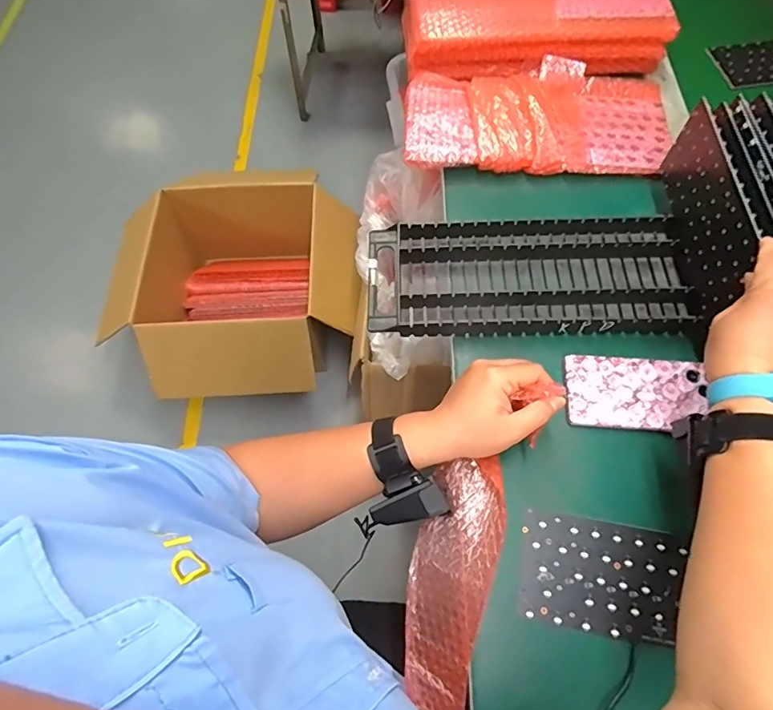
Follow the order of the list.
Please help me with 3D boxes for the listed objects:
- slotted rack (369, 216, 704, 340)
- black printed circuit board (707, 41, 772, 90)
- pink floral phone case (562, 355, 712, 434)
[{"bbox_3d":[0.168,-0.087,0.536,0.374,0.034,0.149,0,66,2],"label":"slotted rack"},{"bbox_3d":[0.568,-0.435,0.699,0.139,0.008,0.095,-6,66,-1],"label":"black printed circuit board"},{"bbox_3d":[0.252,0.040,0.482,0.137,0.015,0.077,3,66,3],"label":"pink floral phone case"}]

